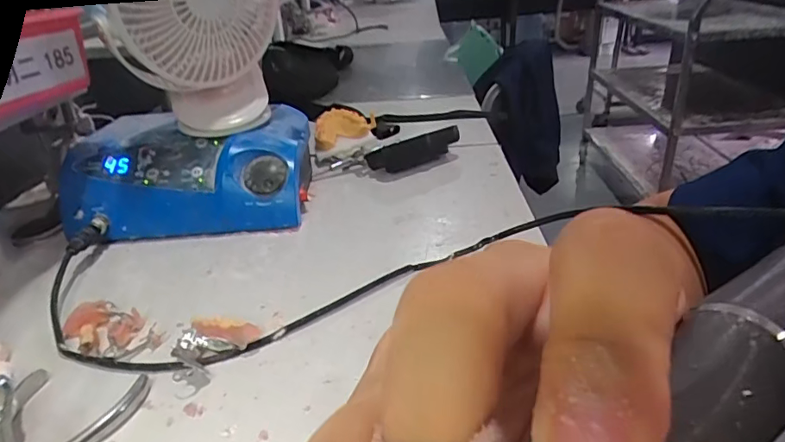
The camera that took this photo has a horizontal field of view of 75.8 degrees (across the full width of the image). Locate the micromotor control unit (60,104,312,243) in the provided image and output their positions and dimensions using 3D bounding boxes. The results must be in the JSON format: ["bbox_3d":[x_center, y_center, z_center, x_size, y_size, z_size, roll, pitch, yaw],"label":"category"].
[{"bbox_3d":[-0.207,-0.055,0.537,0.232,0.085,0.162,-5,27,-1],"label":"micromotor control unit"}]

